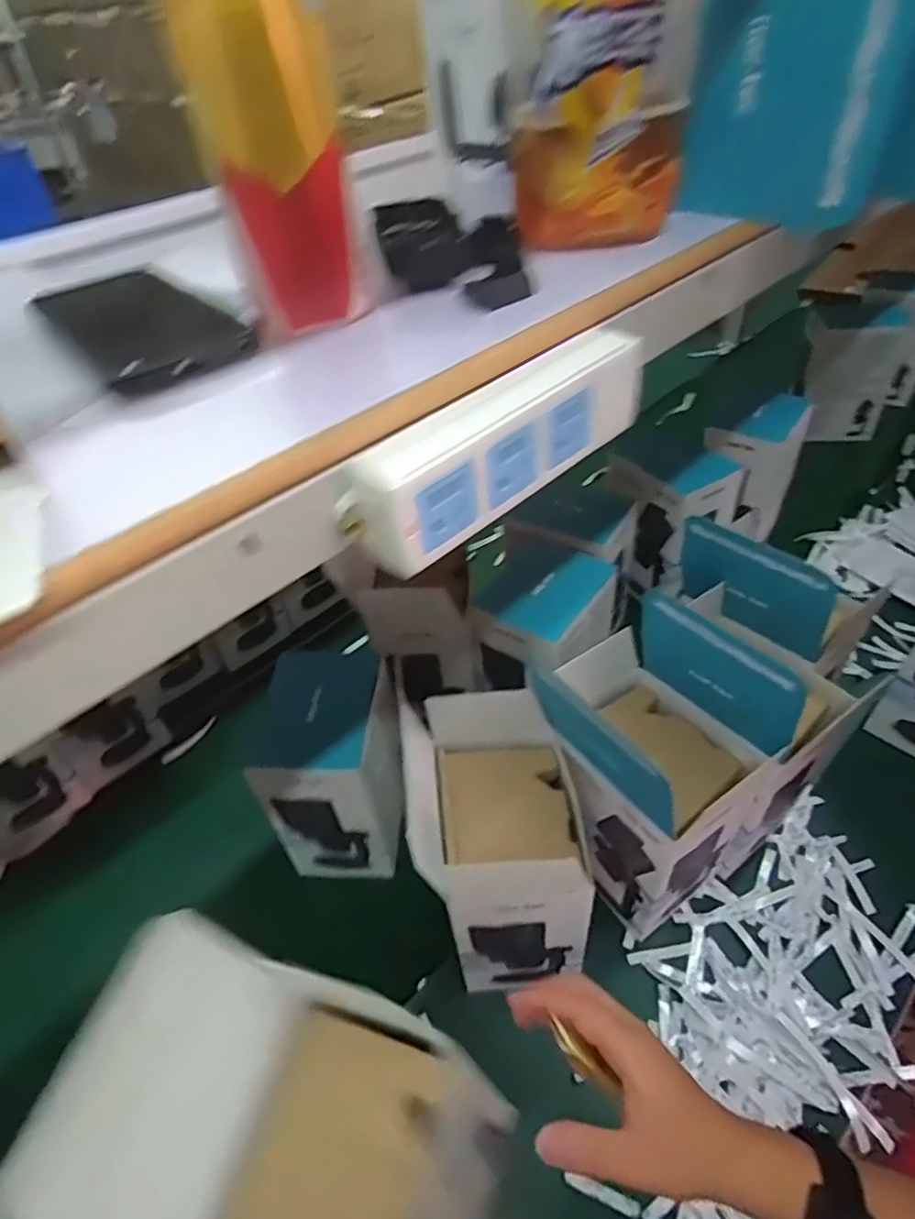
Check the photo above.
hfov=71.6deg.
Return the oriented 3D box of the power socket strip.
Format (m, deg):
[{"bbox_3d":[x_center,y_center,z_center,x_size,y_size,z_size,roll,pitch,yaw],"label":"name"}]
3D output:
[{"bbox_3d":[0.025,-0.081,0.304,0.177,0.050,0.031,-35,52,-26],"label":"power socket strip"}]

